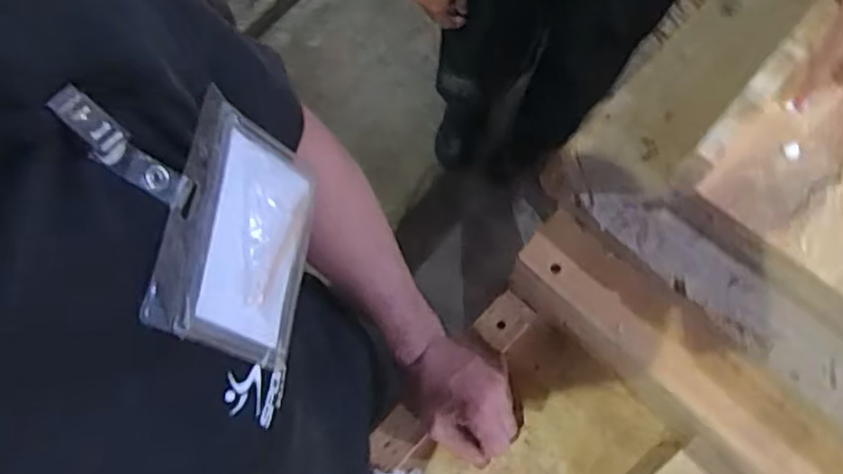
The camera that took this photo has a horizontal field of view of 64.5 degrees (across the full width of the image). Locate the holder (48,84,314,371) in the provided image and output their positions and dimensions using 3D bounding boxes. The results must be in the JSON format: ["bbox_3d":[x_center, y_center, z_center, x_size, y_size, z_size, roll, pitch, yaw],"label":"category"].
[{"bbox_3d":[-0.086,-0.010,0.268,0.007,0.133,0.100,-6,66,28],"label":"holder"}]

